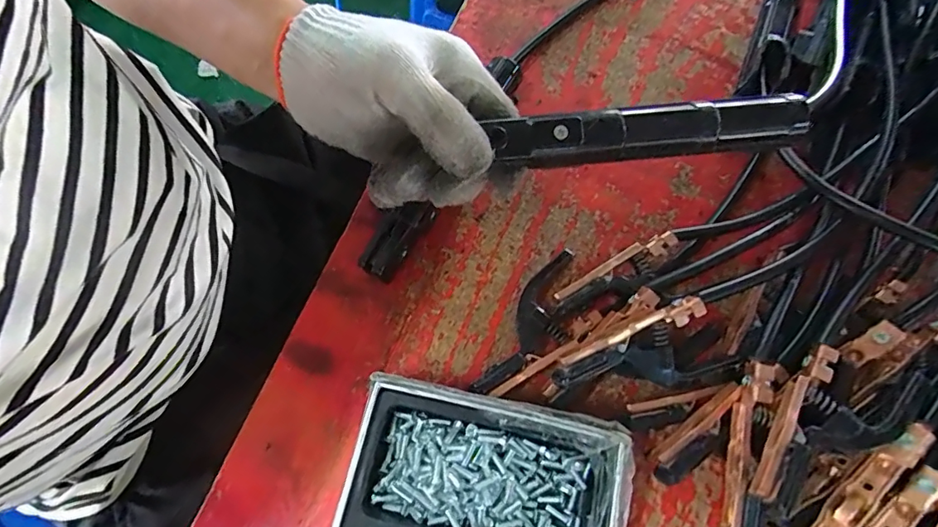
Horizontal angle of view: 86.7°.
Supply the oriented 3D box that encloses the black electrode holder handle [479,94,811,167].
[{"bbox_3d":[0.101,-0.074,0.280,0.173,0.024,0.021,-5,71,-3],"label":"black electrode holder handle"}]

